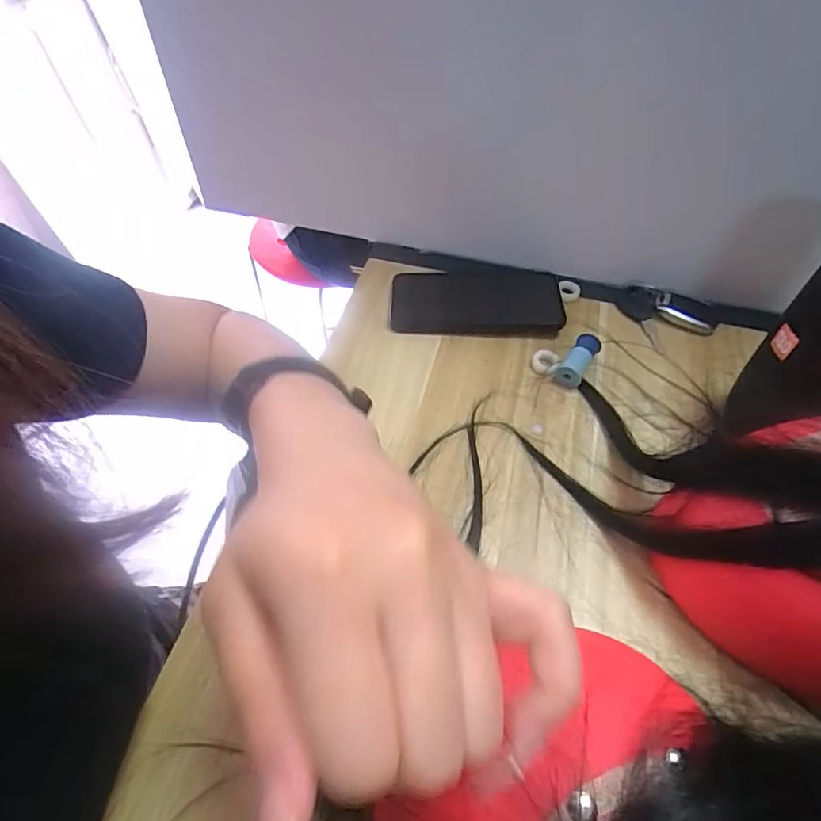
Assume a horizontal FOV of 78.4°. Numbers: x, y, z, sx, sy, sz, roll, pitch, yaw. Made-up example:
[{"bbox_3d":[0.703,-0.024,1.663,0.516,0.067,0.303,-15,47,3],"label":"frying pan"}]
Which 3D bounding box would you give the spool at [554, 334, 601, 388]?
[{"bbox_3d":[0.146,-0.045,0.438,0.022,0.019,0.057,28,58,18],"label":"spool"}]

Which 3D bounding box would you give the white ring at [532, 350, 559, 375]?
[{"bbox_3d":[0.119,-0.044,0.444,0.022,0.005,0.026,6,54,3],"label":"white ring"}]

